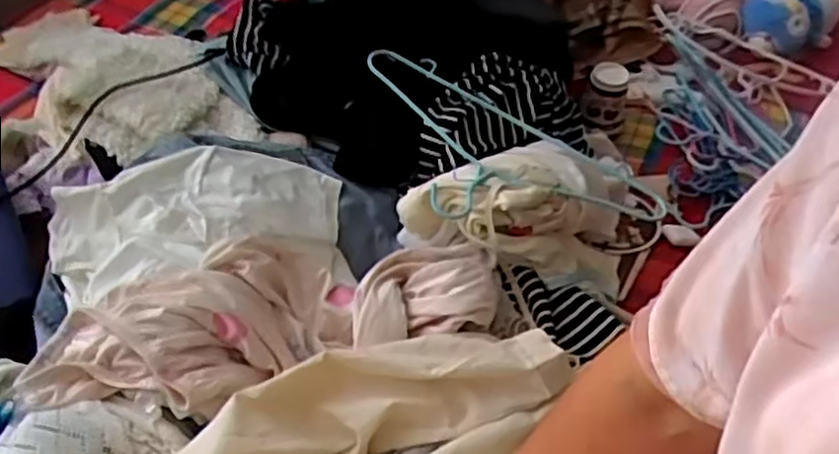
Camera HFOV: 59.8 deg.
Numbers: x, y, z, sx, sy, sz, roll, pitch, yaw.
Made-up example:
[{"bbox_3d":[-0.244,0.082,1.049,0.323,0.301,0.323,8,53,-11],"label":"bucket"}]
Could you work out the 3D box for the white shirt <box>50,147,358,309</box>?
[{"bbox_3d":[-0.277,0.003,0.905,0.314,0.095,0.199,-11,49,-14],"label":"white shirt"}]

